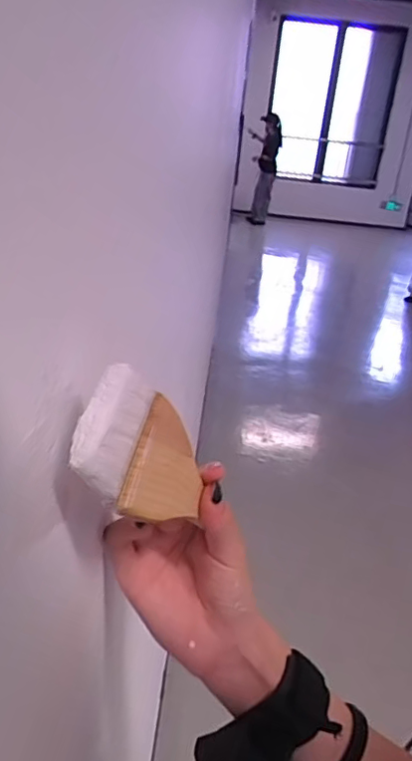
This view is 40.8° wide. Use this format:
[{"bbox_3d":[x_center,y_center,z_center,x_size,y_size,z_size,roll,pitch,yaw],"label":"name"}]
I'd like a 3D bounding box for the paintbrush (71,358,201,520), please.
[{"bbox_3d":[-0.019,0.036,0.235,0.013,0.116,0.044,23,74,26],"label":"paintbrush"}]

